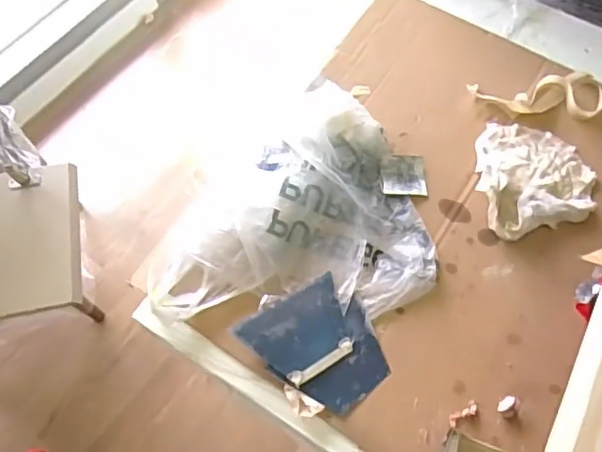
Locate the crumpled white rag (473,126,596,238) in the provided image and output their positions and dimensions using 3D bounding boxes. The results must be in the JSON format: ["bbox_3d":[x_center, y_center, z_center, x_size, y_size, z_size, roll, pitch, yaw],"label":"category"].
[{"bbox_3d":[0.306,-0.077,0.751,0.161,0.031,0.165,-15,67,-5],"label":"crumpled white rag"}]

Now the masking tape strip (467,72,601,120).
[{"bbox_3d":[0.333,-0.179,0.797,0.175,0.027,0.067,-5,66,0],"label":"masking tape strip"}]

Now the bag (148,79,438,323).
[{"bbox_3d":[-0.020,-0.029,0.733,0.350,0.052,0.302,-8,66,-1],"label":"bag"}]

